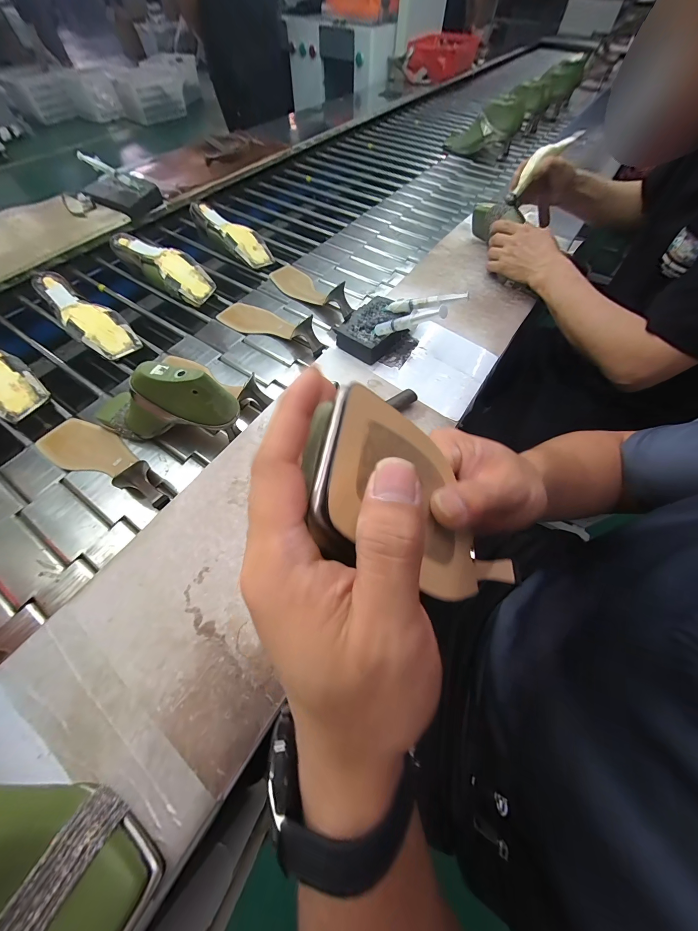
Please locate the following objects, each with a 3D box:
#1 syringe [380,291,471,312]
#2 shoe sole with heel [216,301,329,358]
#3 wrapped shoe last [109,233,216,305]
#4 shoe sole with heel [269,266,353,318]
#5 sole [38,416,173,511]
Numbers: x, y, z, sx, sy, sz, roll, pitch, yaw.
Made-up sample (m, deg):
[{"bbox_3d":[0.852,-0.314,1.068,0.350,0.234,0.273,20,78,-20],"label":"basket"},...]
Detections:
[{"bbox_3d":[0.121,-0.265,0.489,0.136,0.020,0.016,7,58,30],"label":"syringe"},{"bbox_3d":[-0.152,-0.299,0.605,0.248,0.058,0.080,23,63,12],"label":"shoe sole with heel"},{"bbox_3d":[-0.407,-0.439,0.671,0.236,0.072,0.080,30,64,15],"label":"wrapped shoe last"},{"bbox_3d":[-0.094,-0.398,0.660,0.083,0.057,0.257,-29,65,-16],"label":"shoe sole with heel"},{"bbox_3d":[-0.369,-0.017,0.443,0.250,0.055,0.076,25,63,13],"label":"sole"}]

